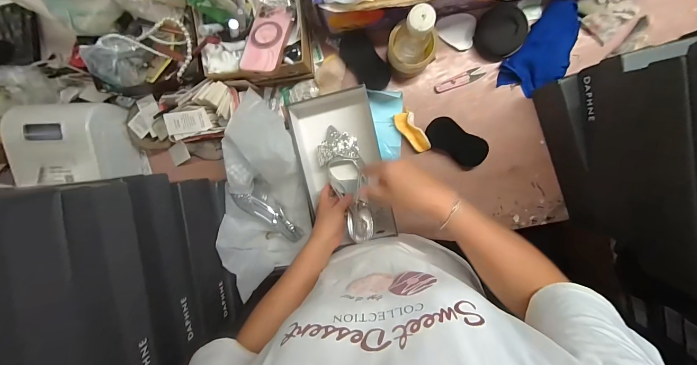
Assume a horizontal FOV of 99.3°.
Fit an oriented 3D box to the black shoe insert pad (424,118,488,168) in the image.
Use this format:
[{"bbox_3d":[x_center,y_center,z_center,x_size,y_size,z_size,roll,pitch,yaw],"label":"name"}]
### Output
[{"bbox_3d":[0.226,-0.084,0.614,0.126,0.028,0.063,29,99,-1],"label":"black shoe insert pad"}]

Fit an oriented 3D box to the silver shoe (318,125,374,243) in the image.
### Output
[{"bbox_3d":[-0.001,0.001,0.604,0.082,0.053,0.234,-18,78,6],"label":"silver shoe"}]

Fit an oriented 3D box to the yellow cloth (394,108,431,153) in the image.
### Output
[{"bbox_3d":[0.133,-0.105,0.617,0.041,0.020,0.095,-32,95,7],"label":"yellow cloth"}]

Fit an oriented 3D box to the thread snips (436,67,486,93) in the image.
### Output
[{"bbox_3d":[0.225,-0.207,0.604,0.101,0.009,0.024,-23,96,6],"label":"thread snips"}]

